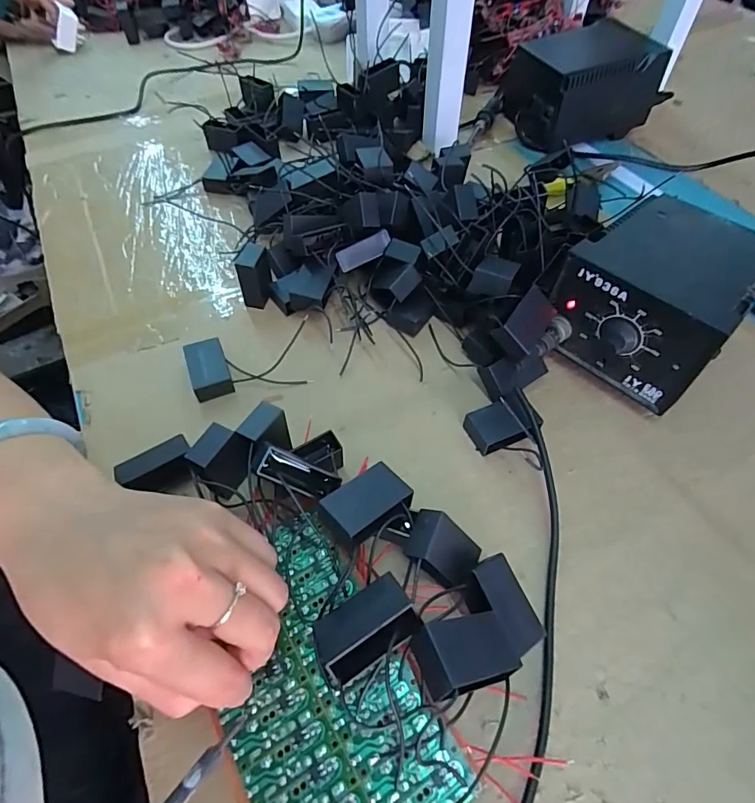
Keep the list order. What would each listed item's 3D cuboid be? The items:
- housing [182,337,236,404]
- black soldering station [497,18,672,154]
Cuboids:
[{"bbox_3d":[-0.132,-0.027,0.361,0.028,0.018,0.049,-18,57,-13],"label":"housing"},{"bbox_3d":[0.254,-0.395,0.575,0.154,0.091,0.123,-15,57,-9],"label":"black soldering station"}]

